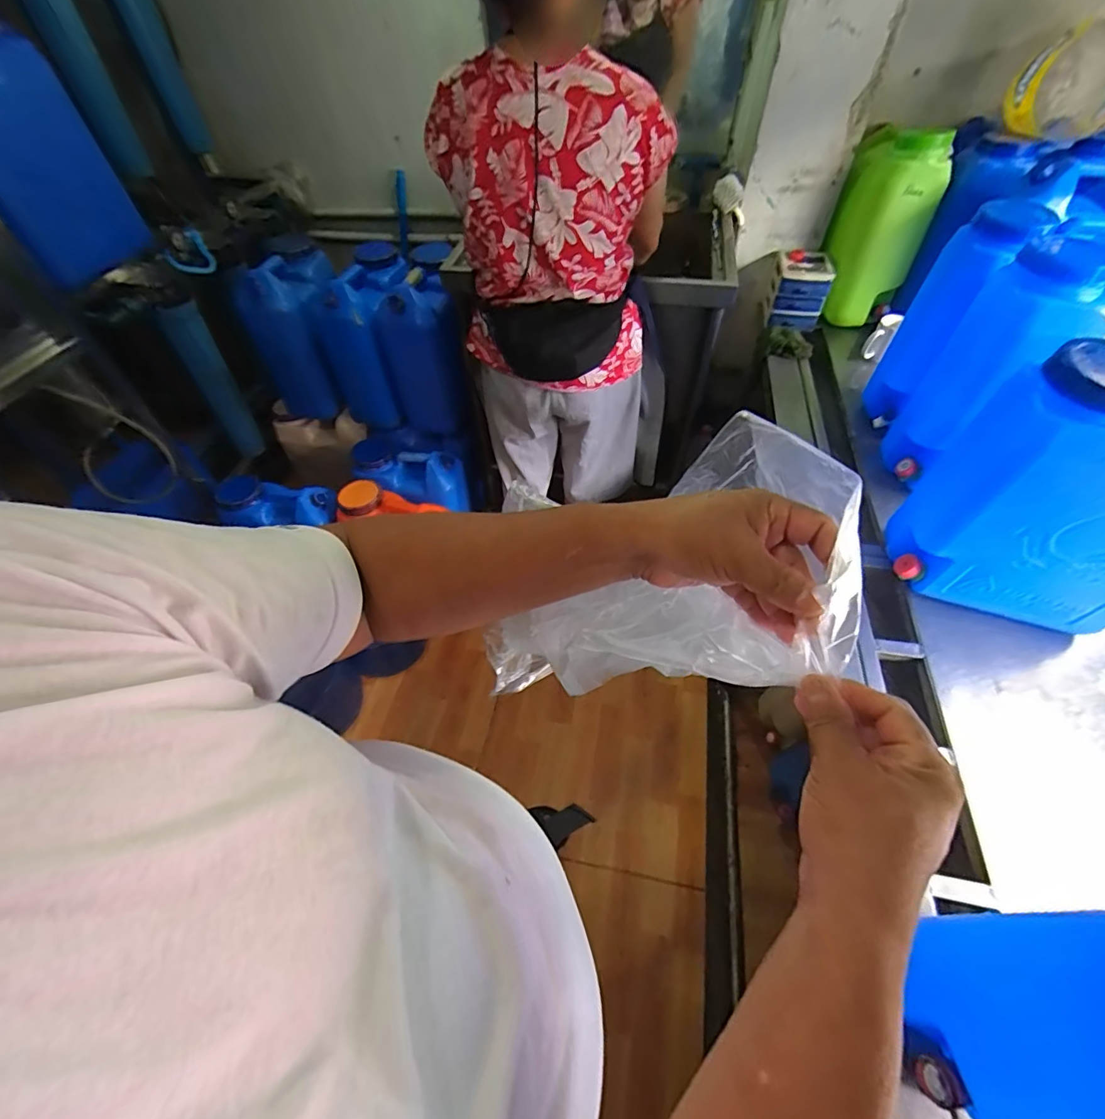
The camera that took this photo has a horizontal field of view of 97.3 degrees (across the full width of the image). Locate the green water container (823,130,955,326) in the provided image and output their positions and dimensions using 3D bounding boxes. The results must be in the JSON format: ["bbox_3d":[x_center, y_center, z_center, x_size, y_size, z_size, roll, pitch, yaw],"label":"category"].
[{"bbox_3d":[0.868,-0.891,1.330,0.206,0.438,0.254,12,45,11],"label":"green water container"}]

